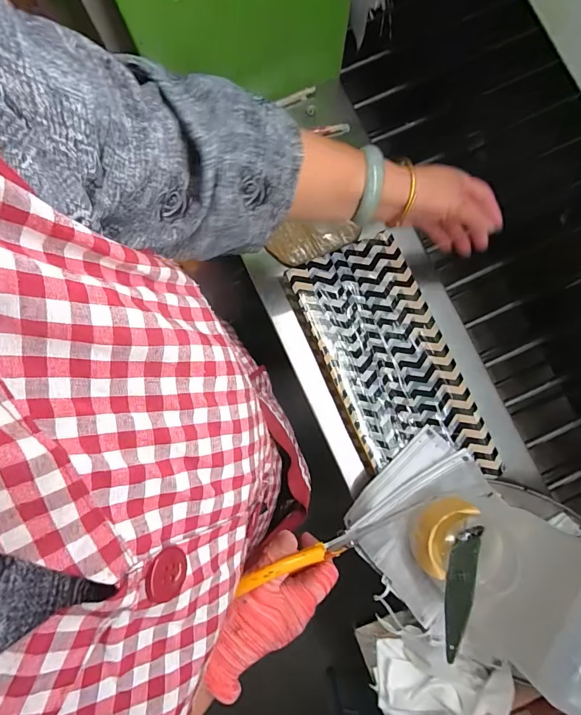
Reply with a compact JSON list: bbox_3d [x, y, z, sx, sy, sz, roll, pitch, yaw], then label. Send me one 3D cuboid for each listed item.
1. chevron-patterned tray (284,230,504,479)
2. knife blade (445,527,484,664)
[{"bbox_3d":[0.129,0.010,0.501,0.154,0.035,0.318,-23,79,-5],"label":"chevron-patterned tray"},{"bbox_3d":[0.170,0.230,0.395,0.007,0.027,0.130,55,48,-21],"label":"knife blade"}]

